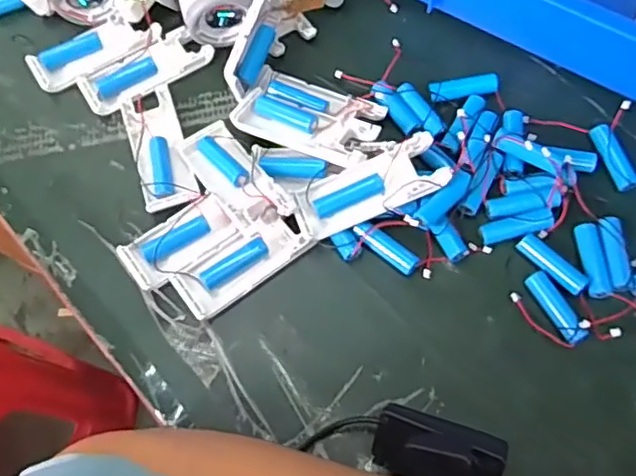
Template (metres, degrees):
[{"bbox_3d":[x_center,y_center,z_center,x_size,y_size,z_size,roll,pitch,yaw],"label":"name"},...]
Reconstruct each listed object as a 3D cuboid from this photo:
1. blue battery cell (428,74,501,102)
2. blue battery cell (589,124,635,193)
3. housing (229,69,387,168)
[{"bbox_3d":[0.111,-0.113,0.482,0.054,0.014,0.017,-13,68,-2],"label":"blue battery cell"},{"bbox_3d":[0.211,-0.058,0.452,0.015,0.011,0.052,-13,68,-2],"label":"blue battery cell"},{"bbox_3d":[-0.005,-0.091,0.470,0.103,0.022,0.061,24,71,12],"label":"housing"}]

